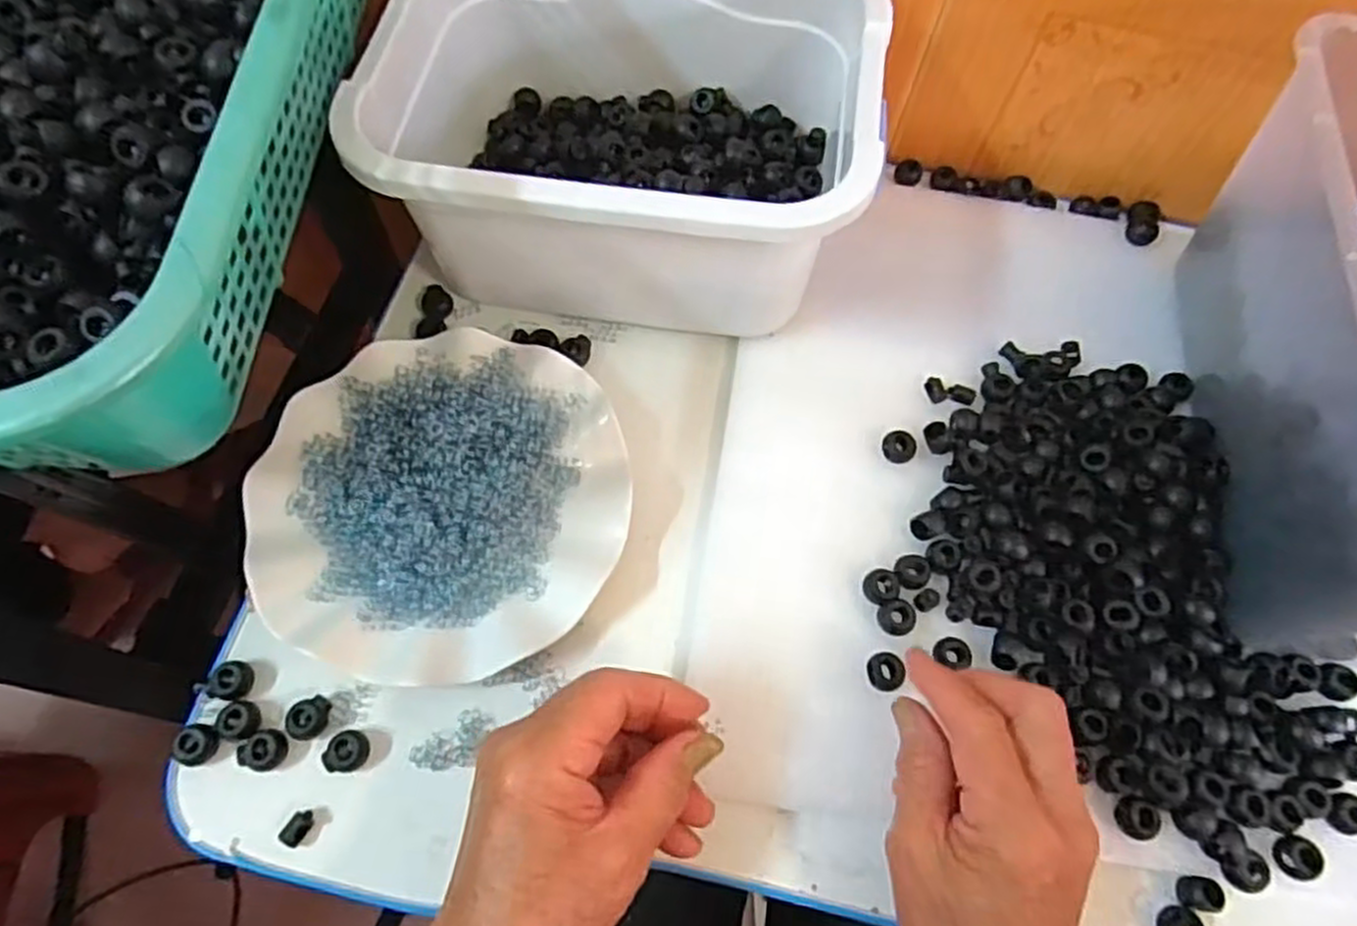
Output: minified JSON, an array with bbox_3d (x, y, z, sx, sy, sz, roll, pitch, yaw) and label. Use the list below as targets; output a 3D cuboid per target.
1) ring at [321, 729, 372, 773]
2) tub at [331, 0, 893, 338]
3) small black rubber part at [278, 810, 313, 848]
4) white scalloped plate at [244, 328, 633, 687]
[{"bbox_3d":[-0.149,0.130,0.349,0.017,0.009,0.017,1,66,-3],"label":"ring"},{"bbox_3d":[-0.028,-0.178,0.421,0.245,0.117,0.195,10,71,1],"label":"tub"},{"bbox_3d":[-0.166,0.159,0.338,0.010,0.006,0.016,34,68,11],"label":"small black rubber part"},{"bbox_3d":[-0.117,0.015,0.388,0.176,0.025,0.177,1,66,-3],"label":"white scalloped plate"}]

